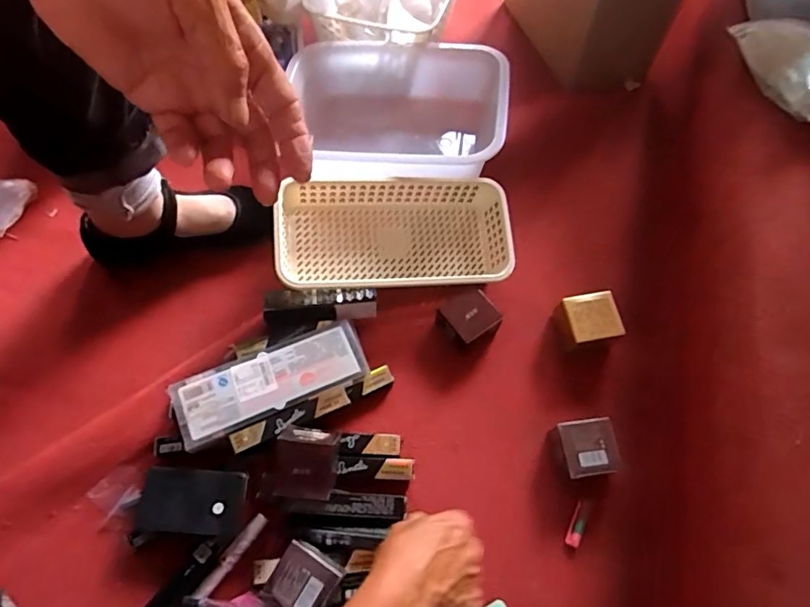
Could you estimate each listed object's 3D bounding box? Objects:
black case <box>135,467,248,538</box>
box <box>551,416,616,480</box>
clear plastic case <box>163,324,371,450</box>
[{"bbox_3d":[-0.205,0.191,0.493,0.098,0.019,0.055,5,64,0],"label":"black case"},{"bbox_3d":[0.184,0.149,0.524,0.052,0.039,0.054,-8,65,-6],"label":"box"},{"bbox_3d":[-0.138,0.080,0.526,0.194,0.011,0.066,-21,67,-12],"label":"clear plastic case"}]

